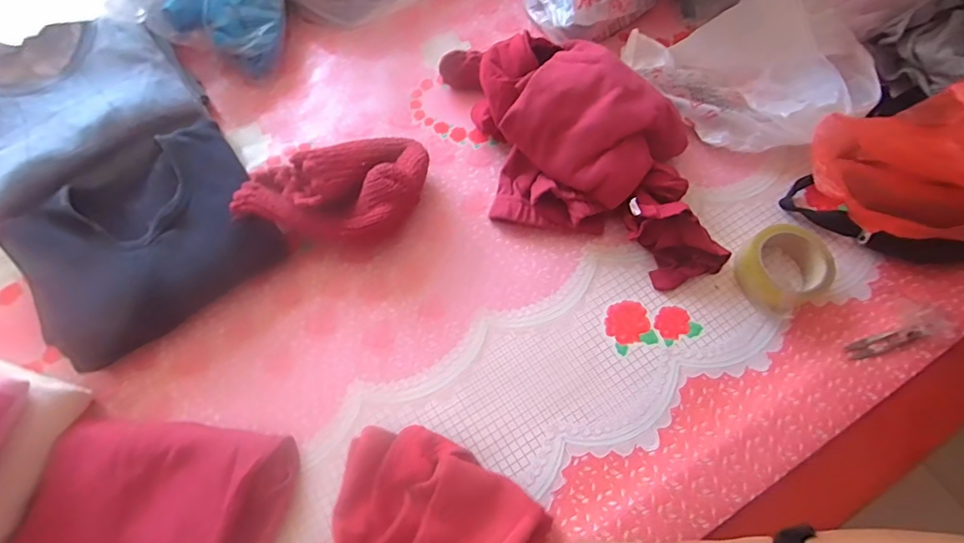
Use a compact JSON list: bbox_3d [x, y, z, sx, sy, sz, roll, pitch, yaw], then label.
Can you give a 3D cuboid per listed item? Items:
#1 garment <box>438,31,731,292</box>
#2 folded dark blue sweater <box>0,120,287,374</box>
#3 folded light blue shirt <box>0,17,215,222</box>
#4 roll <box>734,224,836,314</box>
[{"bbox_3d":[0.131,-0.170,0.649,0.277,0.112,0.398,-14,69,-4],"label":"garment"},{"bbox_3d":[-0.417,-0.039,0.630,0.289,0.081,0.198,-36,72,-12],"label":"folded dark blue sweater"},{"bbox_3d":[-0.549,-0.213,0.654,0.306,0.035,0.243,-35,72,-12],"label":"folded light blue shirt"},{"bbox_3d":[0.374,-0.008,0.615,0.104,0.050,0.098,-29,71,-10],"label":"roll"}]

